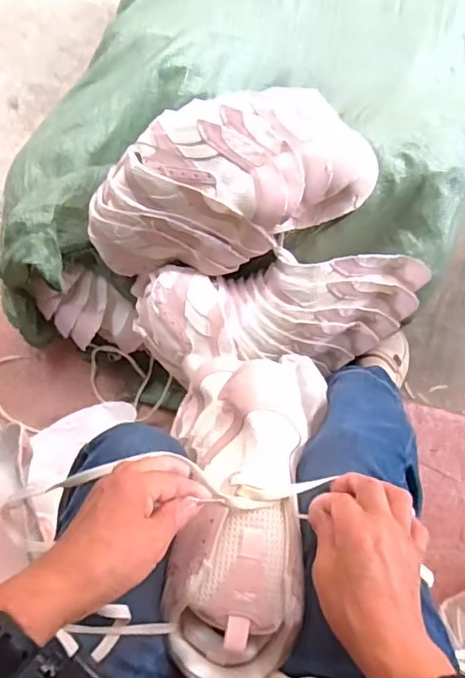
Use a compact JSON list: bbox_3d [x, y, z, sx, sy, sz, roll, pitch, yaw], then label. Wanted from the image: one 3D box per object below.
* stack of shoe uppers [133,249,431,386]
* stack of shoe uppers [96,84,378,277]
[{"bbox_3d":[0.058,-0.029,0.756,0.392,0.125,0.143,0,70,2],"label":"stack of shoe uppers"},{"bbox_3d":[-0.003,-0.199,0.734,0.381,0.151,0.174,-19,70,-4],"label":"stack of shoe uppers"}]

